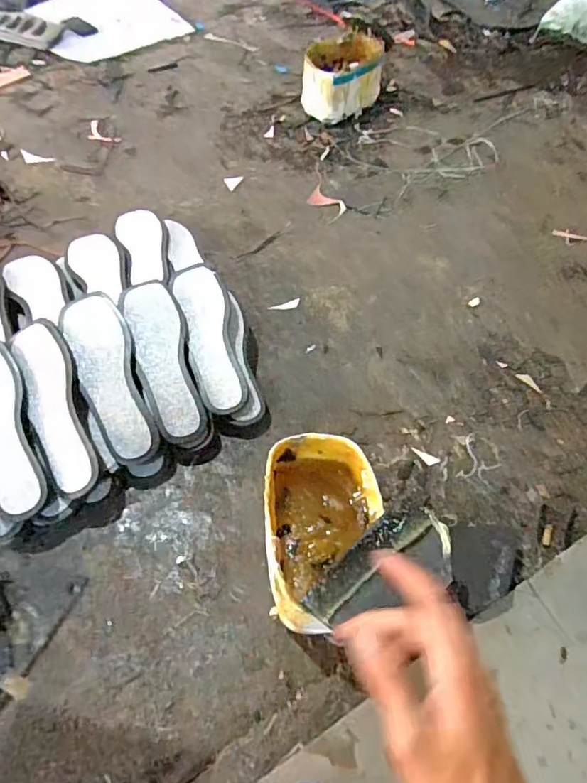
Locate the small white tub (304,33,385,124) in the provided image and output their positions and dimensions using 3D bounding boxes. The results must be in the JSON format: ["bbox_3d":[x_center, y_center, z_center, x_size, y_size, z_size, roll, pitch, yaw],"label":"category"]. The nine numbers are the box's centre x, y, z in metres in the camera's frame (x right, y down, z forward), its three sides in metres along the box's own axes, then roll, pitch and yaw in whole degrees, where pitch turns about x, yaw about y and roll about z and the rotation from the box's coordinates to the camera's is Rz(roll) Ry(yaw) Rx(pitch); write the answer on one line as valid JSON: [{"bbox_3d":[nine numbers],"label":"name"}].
[{"bbox_3d":[0.112,-0.713,1.179,0.175,0.124,0.151,9,57,2],"label":"small white tub"}]

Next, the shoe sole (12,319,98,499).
[{"bbox_3d":[-0.296,0.018,0.639,0.061,0.013,0.229,-18,76,-15],"label":"shoe sole"}]

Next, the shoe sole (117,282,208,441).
[{"bbox_3d":[-0.175,-0.048,0.696,0.073,0.019,0.239,-15,72,-13],"label":"shoe sole"}]

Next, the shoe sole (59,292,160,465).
[{"bbox_3d":[-0.239,-0.022,0.668,0.076,0.014,0.237,-19,76,-15],"label":"shoe sole"}]

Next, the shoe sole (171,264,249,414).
[{"bbox_3d":[-0.116,-0.080,0.733,0.072,0.010,0.233,-14,70,-13],"label":"shoe sole"}]

